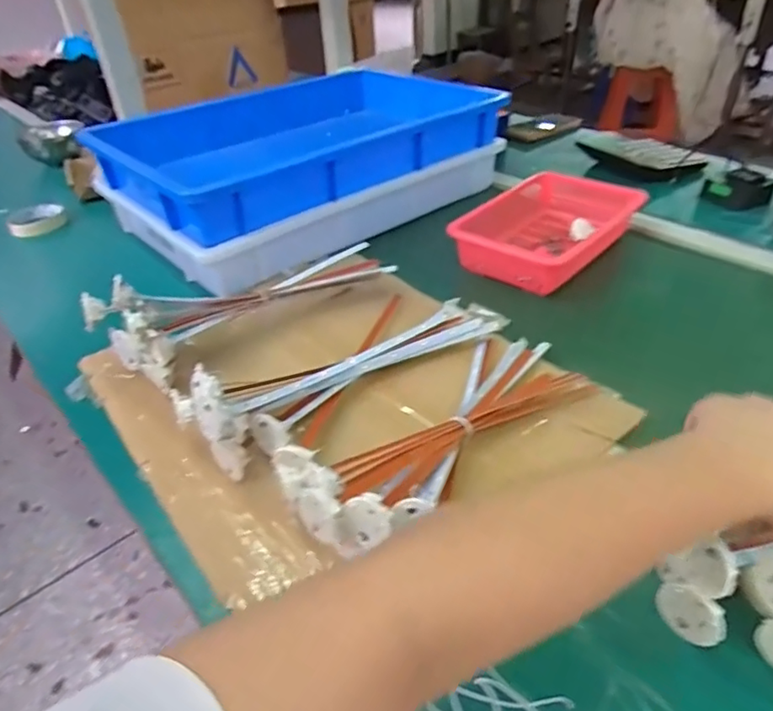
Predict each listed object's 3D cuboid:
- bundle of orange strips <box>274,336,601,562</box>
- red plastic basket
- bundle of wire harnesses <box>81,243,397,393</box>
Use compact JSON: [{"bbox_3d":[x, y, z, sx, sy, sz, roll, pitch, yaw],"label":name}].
[{"bbox_3d":[0.052,0.050,0.482,0.304,0.066,0.137,-30,44,-30],"label":"bundle of orange strips"},{"bbox_3d":[0.219,-0.171,0.774,0.173,0.067,0.265,24,45,32],"label":"red plastic basket"},{"bbox_3d":[-0.146,-0.072,0.626,0.328,0.080,0.102,-27,43,-27],"label":"bundle of wire harnesses"}]

